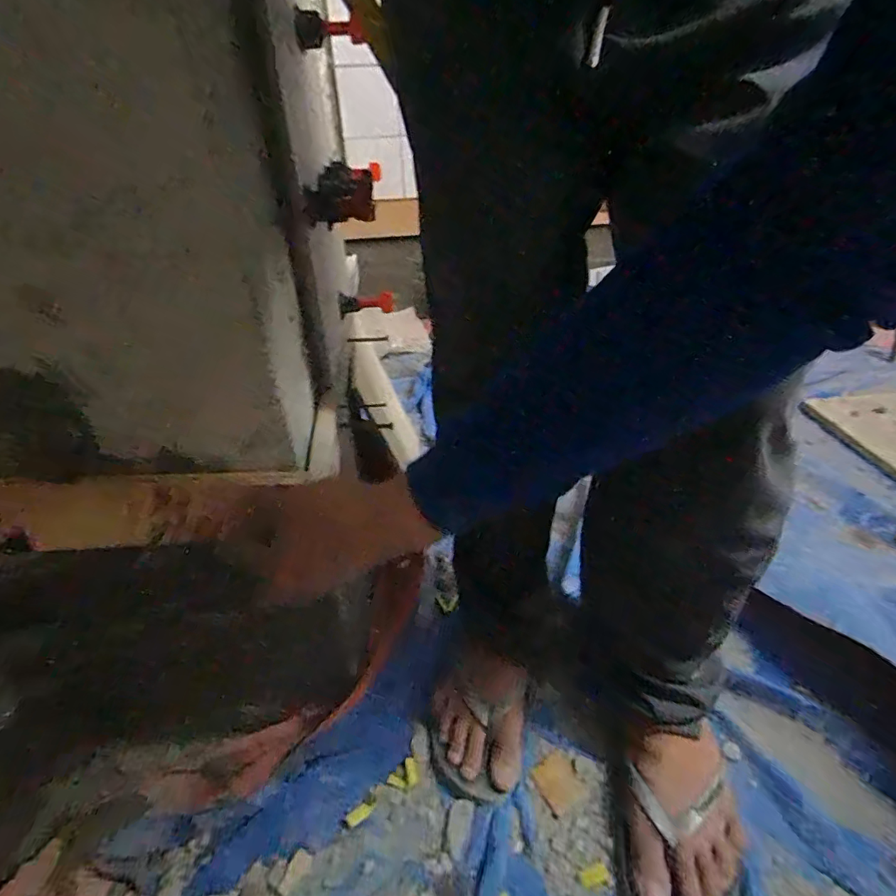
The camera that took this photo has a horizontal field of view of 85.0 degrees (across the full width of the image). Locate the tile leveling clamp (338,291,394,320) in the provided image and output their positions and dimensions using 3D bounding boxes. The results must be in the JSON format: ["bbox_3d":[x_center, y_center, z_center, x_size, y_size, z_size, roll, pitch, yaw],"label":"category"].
[{"bbox_3d":[-0.093,-0.163,0.554,0.060,0.021,0.016,-11,37,-15],"label":"tile leveling clamp"}]

